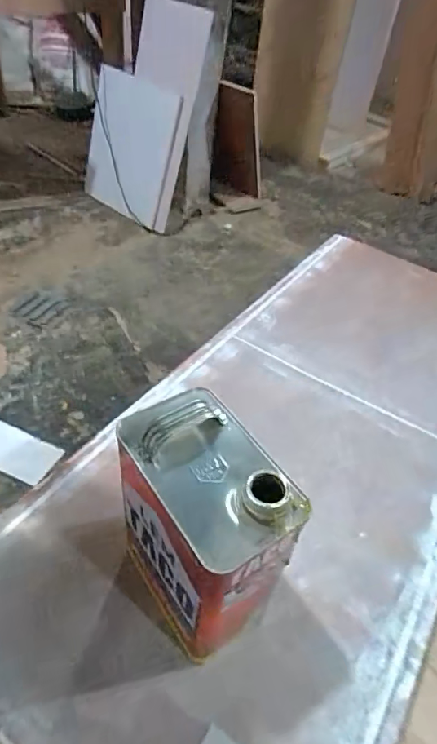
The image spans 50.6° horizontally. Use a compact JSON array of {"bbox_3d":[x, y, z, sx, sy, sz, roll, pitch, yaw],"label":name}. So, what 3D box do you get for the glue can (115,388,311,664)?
[{"bbox_3d":[-0.016,0.165,0.469,0.102,0.257,0.157,-24,52,-28],"label":"glue can"}]

